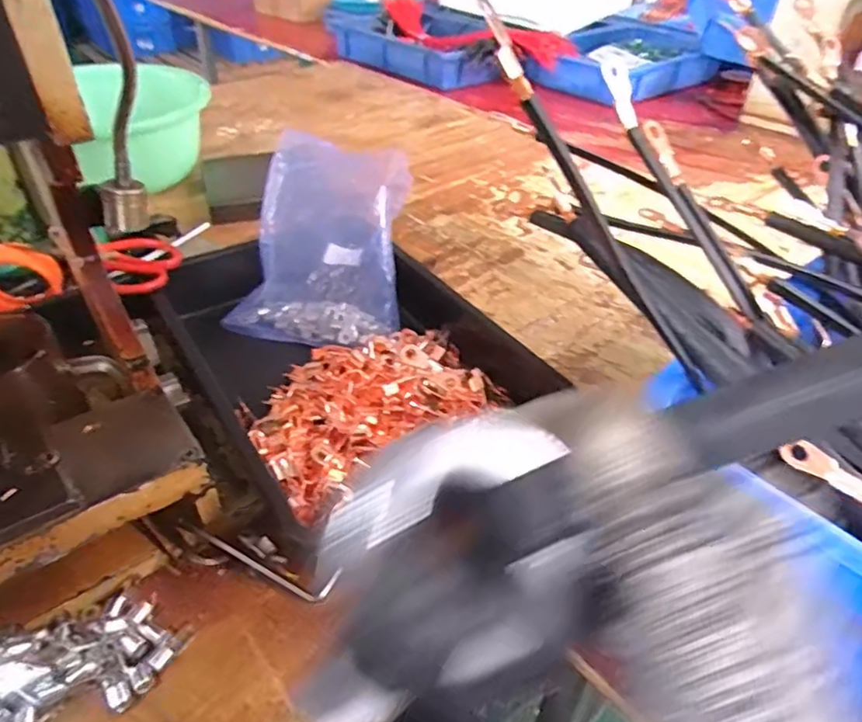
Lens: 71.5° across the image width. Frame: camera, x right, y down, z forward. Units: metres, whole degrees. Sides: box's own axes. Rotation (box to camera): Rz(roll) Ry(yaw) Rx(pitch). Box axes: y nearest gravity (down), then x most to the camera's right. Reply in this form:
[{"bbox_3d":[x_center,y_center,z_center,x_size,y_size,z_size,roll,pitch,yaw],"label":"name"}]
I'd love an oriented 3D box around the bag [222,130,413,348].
[{"bbox_3d":[-0.112,-0.129,0.625,0.168,0.140,0.187,5,39,4],"label":"bag"}]

